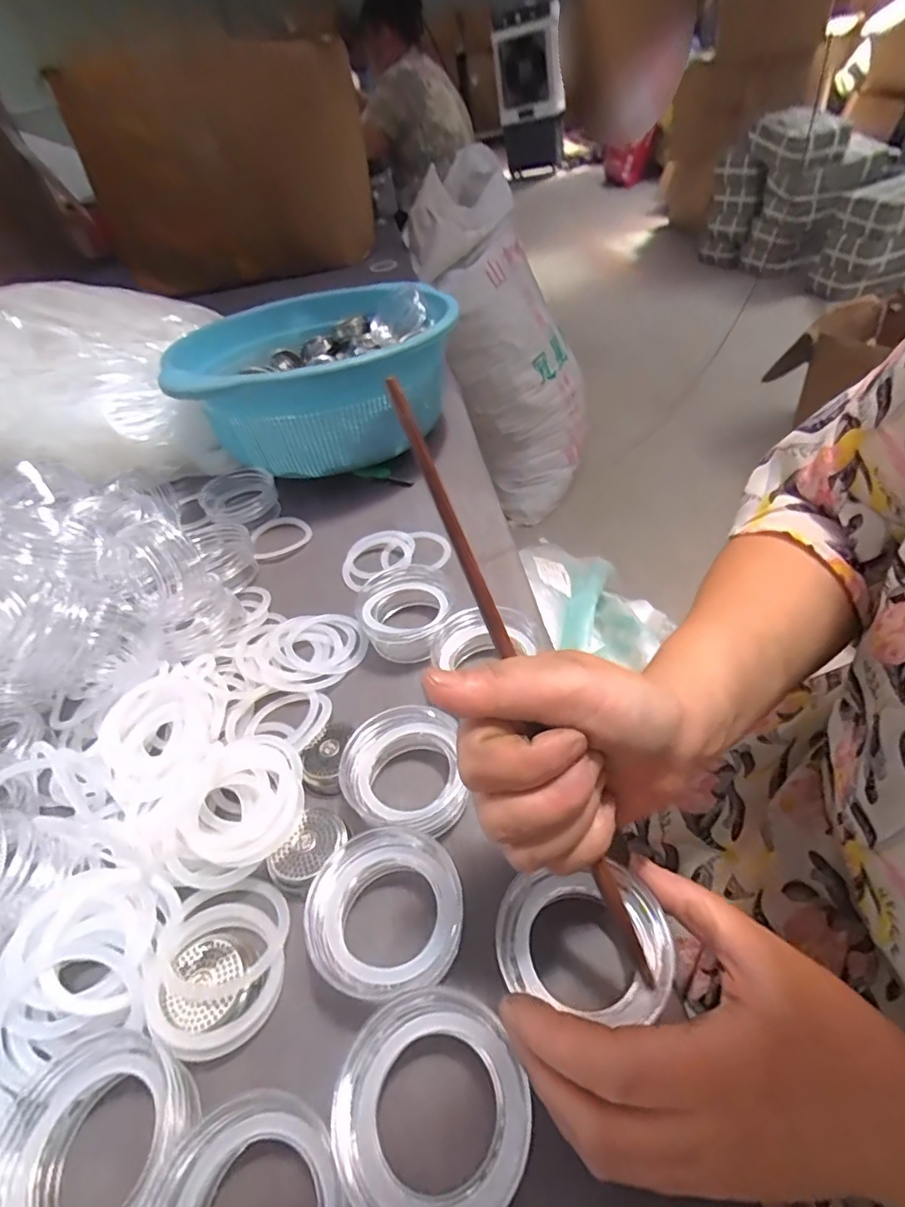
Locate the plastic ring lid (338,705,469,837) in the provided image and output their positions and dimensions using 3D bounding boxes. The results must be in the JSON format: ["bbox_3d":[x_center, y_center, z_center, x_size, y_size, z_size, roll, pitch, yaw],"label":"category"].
[{"bbox_3d":[-0.028,0.092,0.310,0.064,0.031,0.063,-6,44,6],"label":"plastic ring lid"}]

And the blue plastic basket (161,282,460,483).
[{"bbox_3d":[-0.131,-0.232,0.588,0.269,0.122,0.275,-19,45,-8],"label":"blue plastic basket"}]

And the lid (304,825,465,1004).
[{"bbox_3d":[-0.030,0.144,0.264,0.069,0.022,0.071,-6,44,6],"label":"lid"}]

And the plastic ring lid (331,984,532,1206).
[{"bbox_3d":[-0.007,0.188,0.211,0.069,0.027,0.068,-6,44,6],"label":"plastic ring lid"}]

